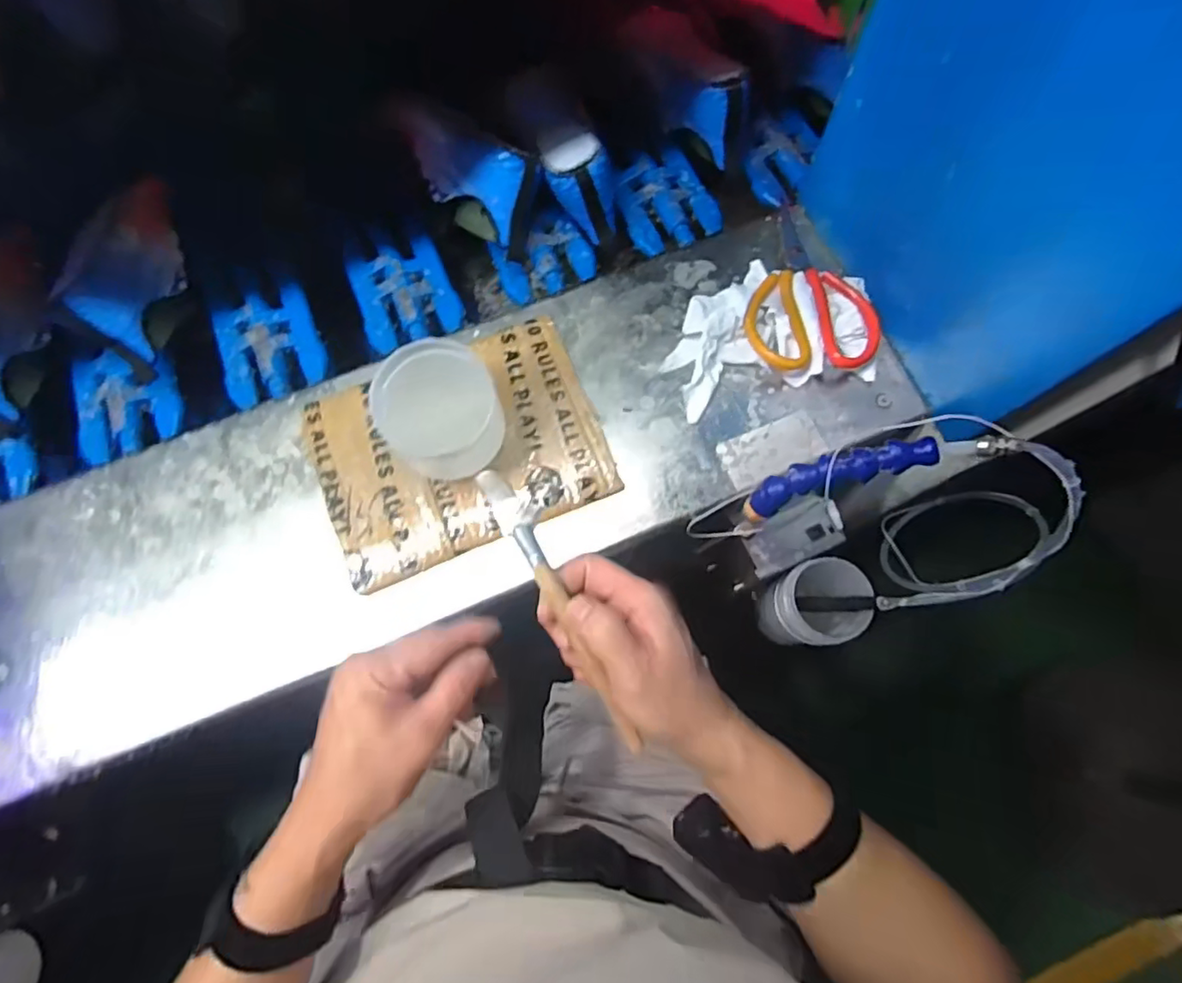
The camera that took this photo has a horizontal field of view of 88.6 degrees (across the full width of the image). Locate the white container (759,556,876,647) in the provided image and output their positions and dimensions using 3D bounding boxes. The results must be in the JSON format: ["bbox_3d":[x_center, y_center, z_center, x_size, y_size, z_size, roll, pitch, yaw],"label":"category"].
[{"bbox_3d":[0.201,0.100,0.543,0.077,0.060,0.075,4,76,3],"label":"white container"}]

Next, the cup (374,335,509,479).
[{"bbox_3d":[-0.118,-0.063,0.476,0.087,0.070,0.083,0,75,2],"label":"cup"}]

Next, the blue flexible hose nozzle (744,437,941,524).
[{"bbox_3d":[0.170,-0.010,0.441,0.144,0.033,0.025,-23,69,39],"label":"blue flexible hose nozzle"}]

